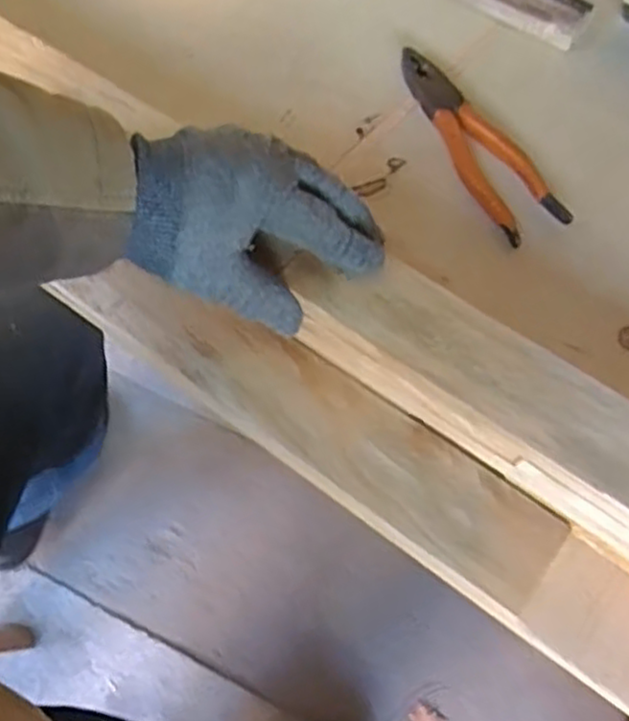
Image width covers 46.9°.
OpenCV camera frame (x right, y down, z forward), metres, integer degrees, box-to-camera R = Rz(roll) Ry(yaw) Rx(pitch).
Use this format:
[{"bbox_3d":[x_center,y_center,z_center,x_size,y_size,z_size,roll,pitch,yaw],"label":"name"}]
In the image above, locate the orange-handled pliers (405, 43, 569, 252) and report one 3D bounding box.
[{"bbox_3d":[0.122,-0.167,0.543,0.053,0.012,0.189,-19,64,-12],"label":"orange-handled pliers"}]

